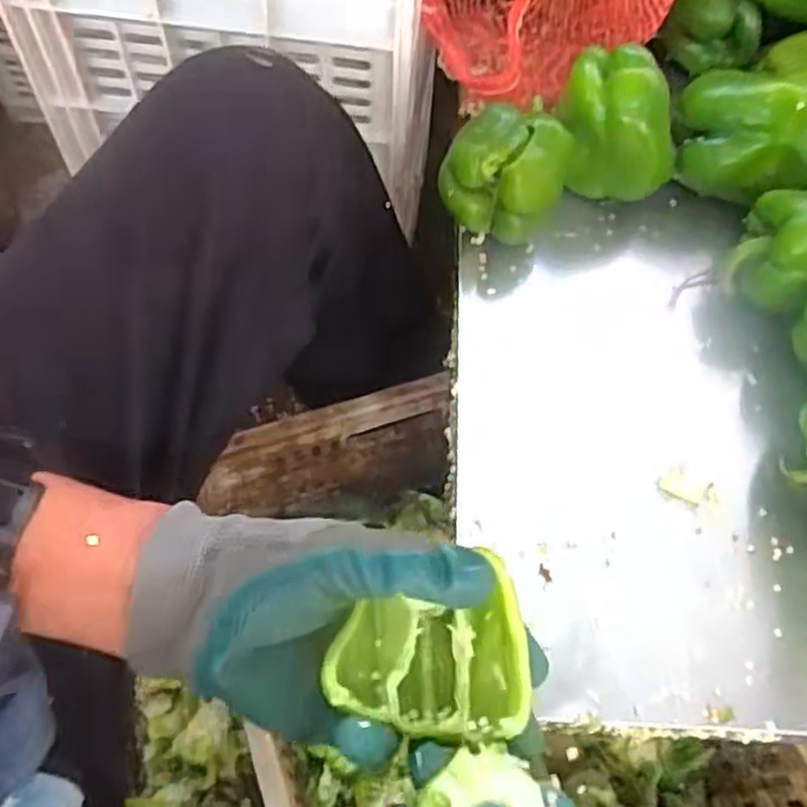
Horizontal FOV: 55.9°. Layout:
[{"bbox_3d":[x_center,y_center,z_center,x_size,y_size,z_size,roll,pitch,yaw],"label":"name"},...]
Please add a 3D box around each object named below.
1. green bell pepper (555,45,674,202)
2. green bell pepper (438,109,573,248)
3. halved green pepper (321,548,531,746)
[{"bbox_3d":[0.144,-0.189,0.523,0.065,0.079,0.074,-11,63,-9],"label":"green bell pepper"},{"bbox_3d":[0.069,-0.154,0.520,0.069,0.066,0.069,1,62,-3],"label":"green bell pepper"},{"bbox_3d":[0.011,0.112,0.328,0.083,0.032,0.067,-7,62,-7],"label":"halved green pepper"}]

